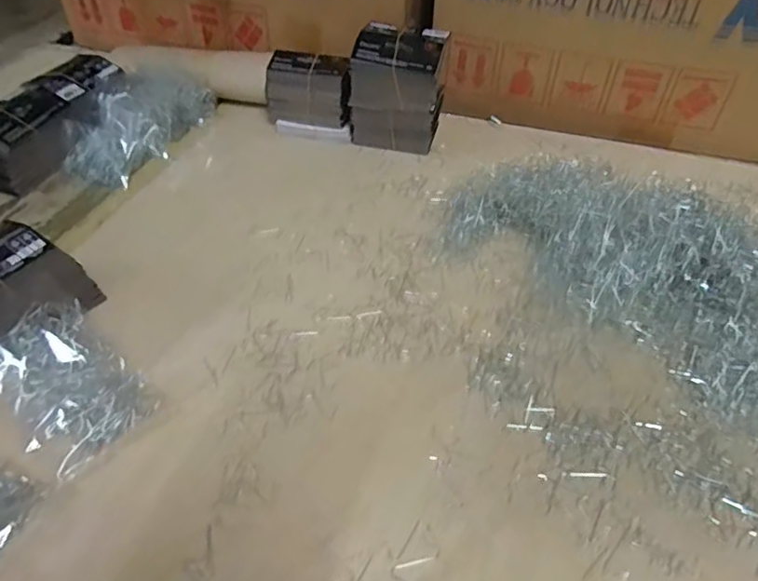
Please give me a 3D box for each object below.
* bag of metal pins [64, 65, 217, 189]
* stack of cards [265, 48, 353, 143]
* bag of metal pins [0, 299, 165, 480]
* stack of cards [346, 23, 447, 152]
[{"bbox_3d":[-0.305,-0.217,0.745,0.093,0.064,0.210,15,46,12],"label":"bag of metal pins"},{"bbox_3d":[-0.088,-0.251,0.760,0.119,0.092,0.056,11,45,8],"label":"stack of cards"},{"bbox_3d":[-0.246,0.070,0.462,0.139,0.032,0.087,32,52,26],"label":"bag of metal pins"},{"bbox_3d":[0.021,-0.241,0.719,0.111,0.143,0.073,9,45,6],"label":"stack of cards"}]

